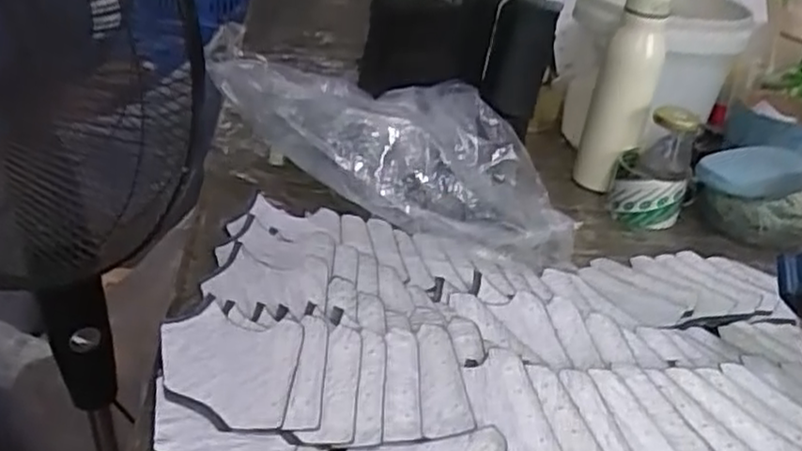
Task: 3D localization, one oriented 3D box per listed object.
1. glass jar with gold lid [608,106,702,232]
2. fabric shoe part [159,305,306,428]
[{"bbox_3d":[0.283,-0.071,0.806,0.079,0.122,0.085,16,31,15],"label":"glass jar with gold lid"},{"bbox_3d":[-0.127,0.098,0.525,0.101,0.012,0.115,6,30,-2],"label":"fabric shoe part"}]

